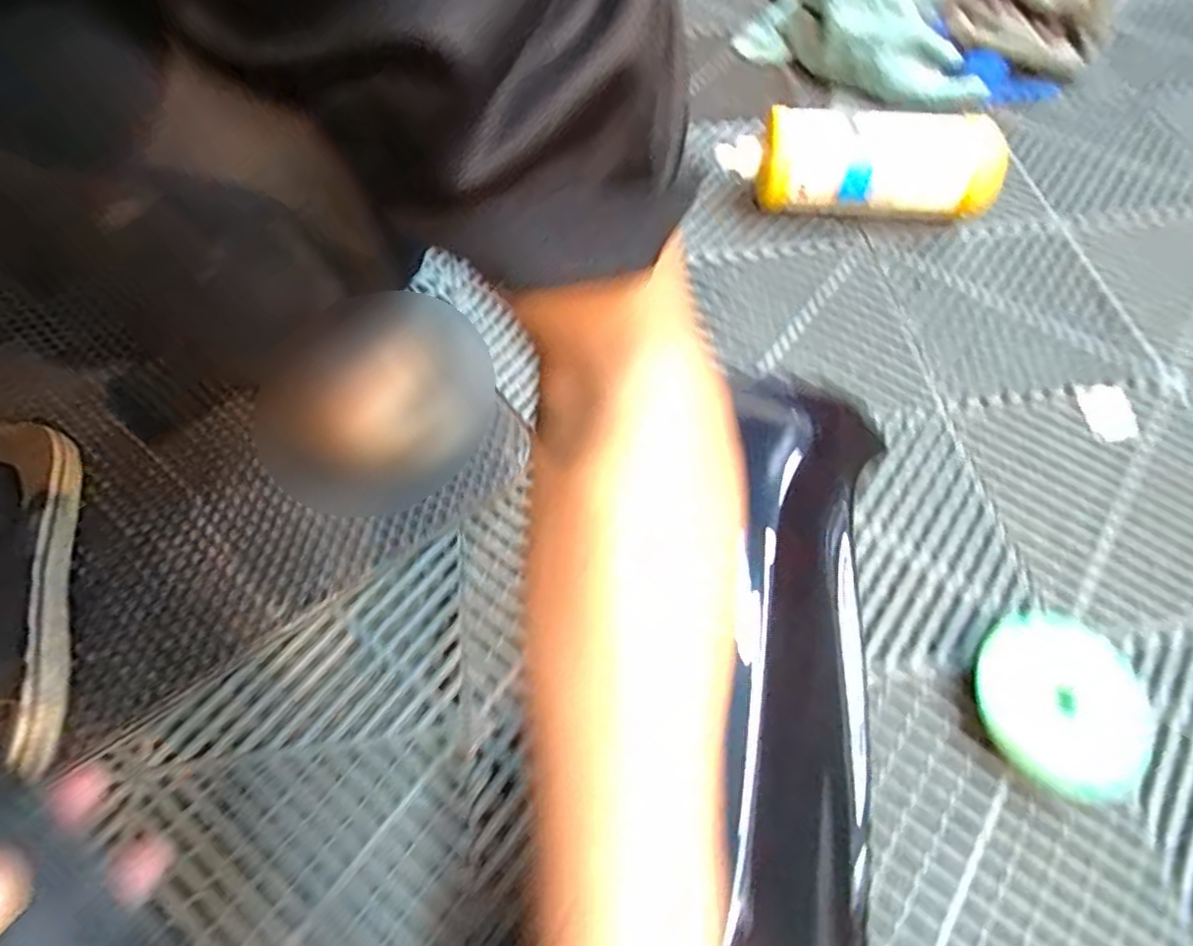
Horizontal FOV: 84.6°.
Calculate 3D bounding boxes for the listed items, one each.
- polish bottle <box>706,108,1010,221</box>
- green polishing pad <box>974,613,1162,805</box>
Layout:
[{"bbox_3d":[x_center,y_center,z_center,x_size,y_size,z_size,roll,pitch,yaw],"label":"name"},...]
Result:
[{"bbox_3d":[0.245,-0.292,0.626,0.238,0.092,0.078,1,59,-1],"label":"polish bottle"},{"bbox_3d":[0.293,0.146,0.412,0.098,0.030,0.110,-29,64,-17],"label":"green polishing pad"}]

